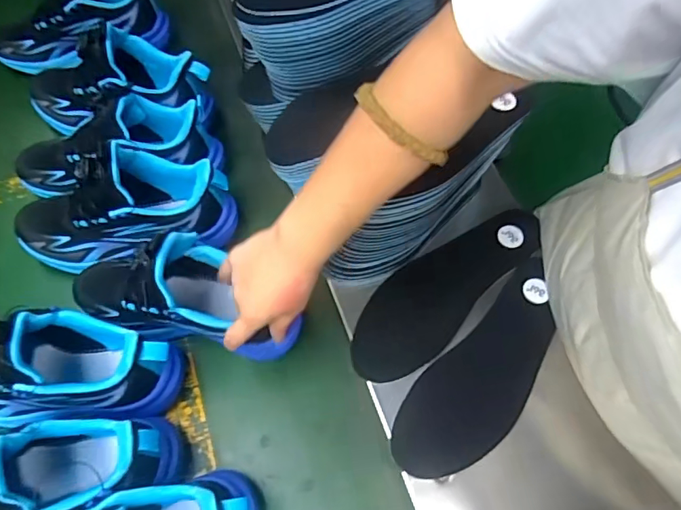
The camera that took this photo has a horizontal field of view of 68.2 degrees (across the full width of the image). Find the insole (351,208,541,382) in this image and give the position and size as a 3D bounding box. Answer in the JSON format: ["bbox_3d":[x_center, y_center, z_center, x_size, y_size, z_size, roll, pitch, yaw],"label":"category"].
[{"bbox_3d":[0.110,0.030,0.524,0.253,0.010,0.082,-40,68,-20],"label":"insole"}]

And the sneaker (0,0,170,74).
[{"bbox_3d":[-0.358,-0.319,0.676,0.250,0.115,0.094,-21,62,3],"label":"sneaker"}]

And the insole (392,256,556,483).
[{"bbox_3d":[0.144,0.110,0.482,0.083,0.011,0.242,40,68,19],"label":"insole"}]

